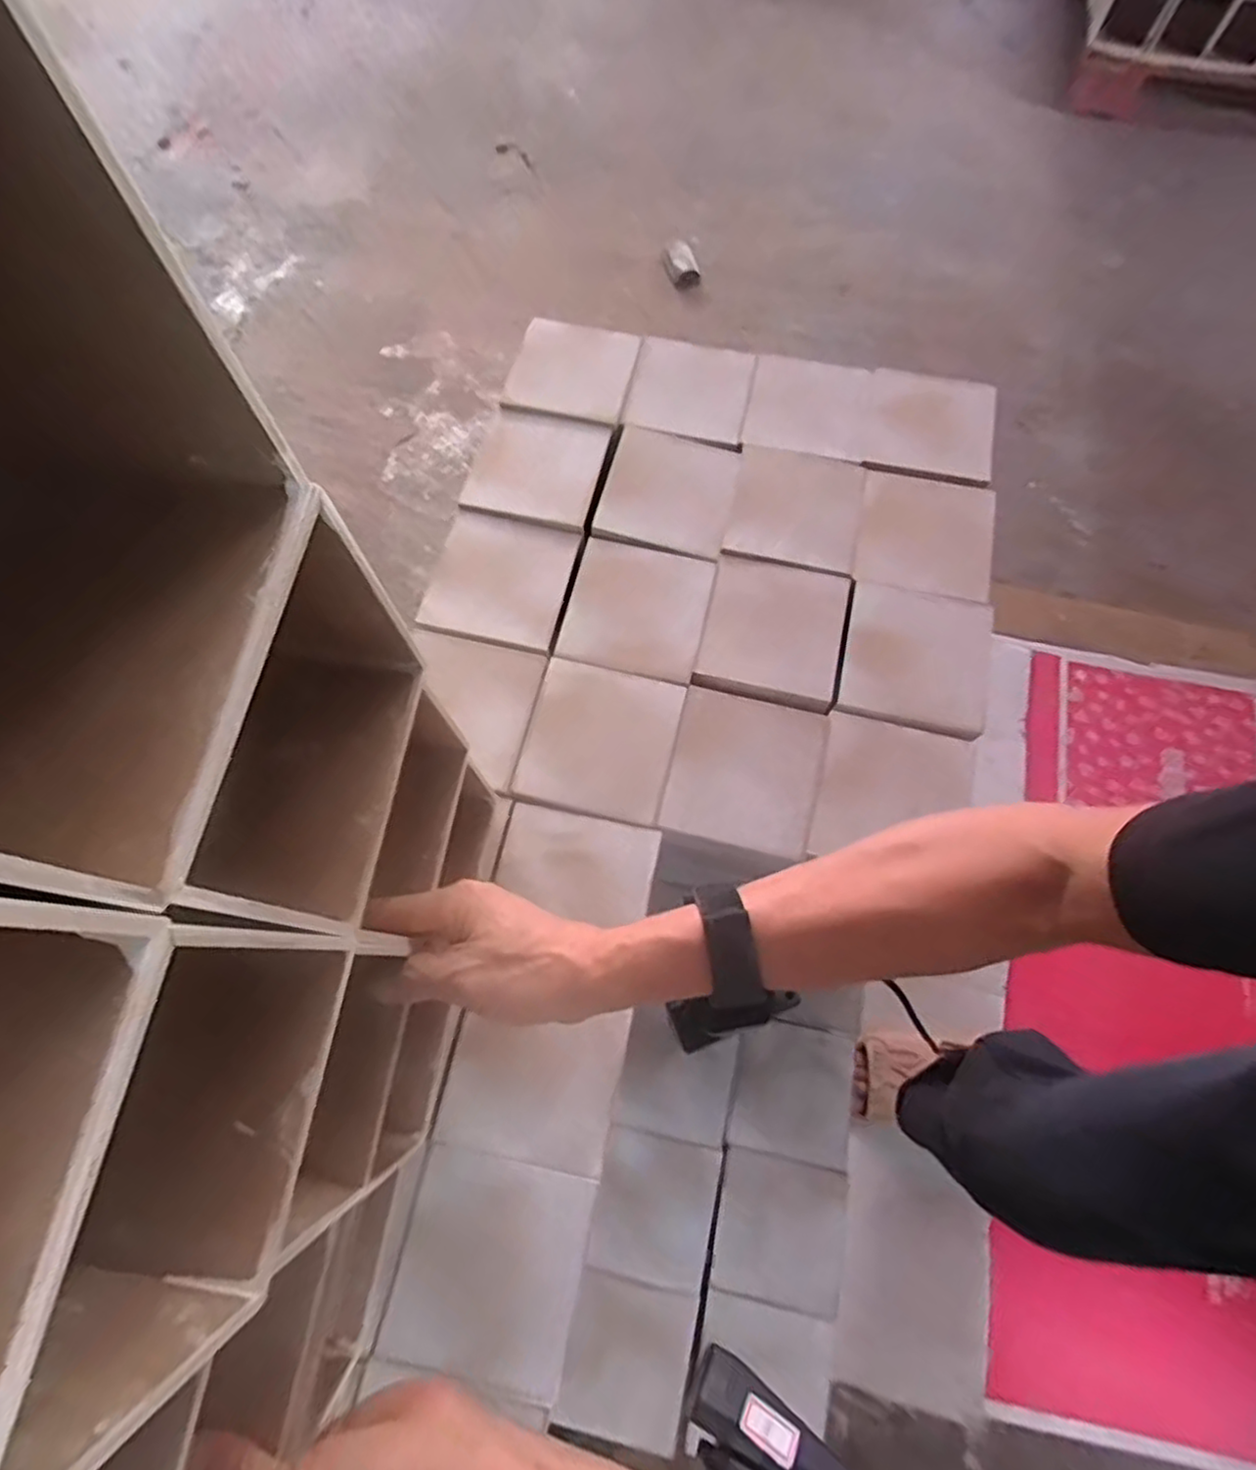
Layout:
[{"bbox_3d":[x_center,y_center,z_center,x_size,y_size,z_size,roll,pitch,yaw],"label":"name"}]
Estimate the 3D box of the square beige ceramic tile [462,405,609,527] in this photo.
[{"bbox_3d":[-0.077,-0.232,0.596,0.107,0.008,0.107,13,73,5],"label":"square beige ceramic tile"}]

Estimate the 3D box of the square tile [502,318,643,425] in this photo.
[{"bbox_3d":[-0.051,-0.332,0.625,0.106,0.014,0.101,13,73,5],"label":"square tile"}]

